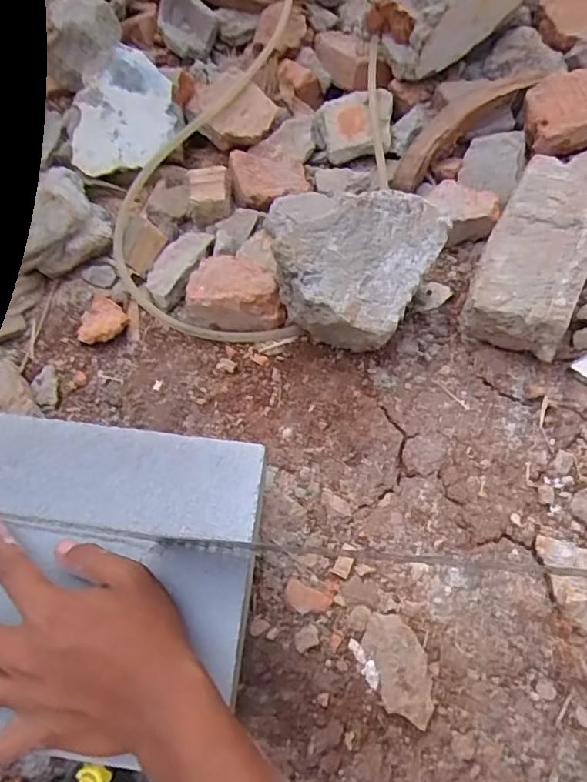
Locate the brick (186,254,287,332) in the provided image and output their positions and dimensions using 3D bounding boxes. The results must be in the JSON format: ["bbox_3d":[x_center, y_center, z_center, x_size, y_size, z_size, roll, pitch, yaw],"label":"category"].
[{"bbox_3d":[-0.058,-0.104,0.582,0.101,0.037,0.080,4,66,2],"label":"brick"}]

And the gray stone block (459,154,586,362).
[{"bbox_3d":[0.236,-0.137,0.543,0.089,0.059,0.196,21,82,9],"label":"gray stone block"}]

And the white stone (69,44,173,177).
[{"bbox_3d":[-0.195,-0.309,0.655,0.102,0.055,0.137,36,92,-9],"label":"white stone"}]

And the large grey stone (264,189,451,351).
[{"bbox_3d":[0.054,-0.124,0.541,0.137,0.108,0.143,0,67,0],"label":"large grey stone"}]

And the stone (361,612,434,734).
[{"bbox_3d":[0.082,0.213,0.432,0.042,0.011,0.079,-19,68,-8],"label":"stone"}]

